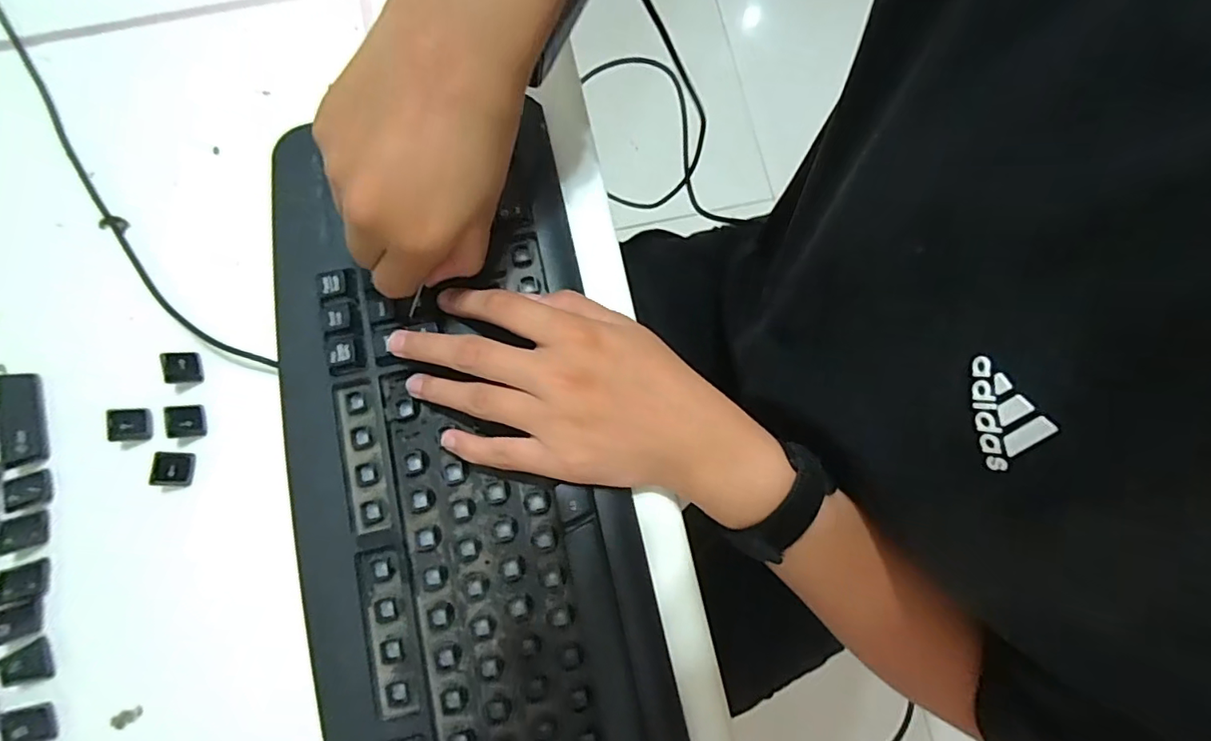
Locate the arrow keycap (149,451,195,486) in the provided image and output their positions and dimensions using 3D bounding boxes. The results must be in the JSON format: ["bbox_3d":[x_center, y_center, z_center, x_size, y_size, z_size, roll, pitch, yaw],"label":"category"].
[{"bbox_3d":[-0.226,0.051,0.289,0.014,0.014,0.017,1,79,-1],"label":"arrow keycap"}]

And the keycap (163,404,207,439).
[{"bbox_3d":[-0.224,0.027,0.294,0.013,0.013,0.018,-19,80,-5],"label":"keycap"}]

